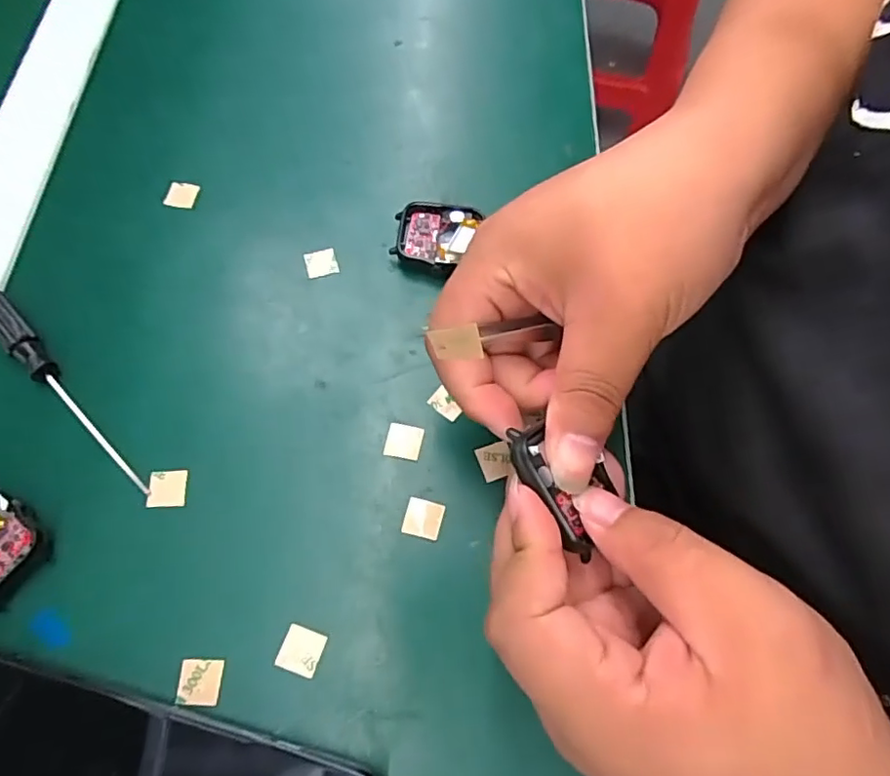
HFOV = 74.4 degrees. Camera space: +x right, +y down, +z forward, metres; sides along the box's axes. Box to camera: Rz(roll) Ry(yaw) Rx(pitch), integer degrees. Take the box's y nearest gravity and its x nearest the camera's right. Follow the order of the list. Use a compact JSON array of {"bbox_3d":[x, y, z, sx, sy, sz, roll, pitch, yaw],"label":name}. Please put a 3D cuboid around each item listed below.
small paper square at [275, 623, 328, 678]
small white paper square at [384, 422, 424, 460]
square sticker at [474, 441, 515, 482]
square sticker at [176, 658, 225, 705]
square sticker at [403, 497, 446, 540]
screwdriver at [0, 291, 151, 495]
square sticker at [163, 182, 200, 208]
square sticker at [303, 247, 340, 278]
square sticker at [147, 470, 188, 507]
[{"bbox_3d":[-0.055,0.100,0.224,0.015,0.004,0.016,18,65,5],"label":"small paper square"},{"bbox_3d":[-0.018,0.024,0.260,0.015,0.004,0.016,11,64,4],"label":"small white paper square"},{"bbox_3d":[0.022,0.032,0.256,0.015,0.004,0.015,-19,77,0],"label":"square sticker"},{"bbox_3d":[-0.091,0.109,0.217,0.016,0.004,0.015,2,66,-2],"label":"square sticker"},{"bbox_3d":[-0.009,0.054,0.245,0.016,0.004,0.016,14,66,4],"label":"square sticker"},{"bbox_3d":[-0.172,-0.003,0.258,0.013,0.011,0.129,-42,74,-18],"label":"screwdriver"},{"bbox_3d":[-0.140,-0.103,0.311,0.015,0.004,0.014,11,73,-1],"label":"square sticker"},{"bbox_3d":[-0.063,-0.064,0.296,0.016,0.004,0.016,-14,67,-9],"label":"square sticker"},{"bbox_3d":[-0.117,0.043,0.248,0.015,0.004,0.015,-2,66,-8],"label":"square sticker"}]

